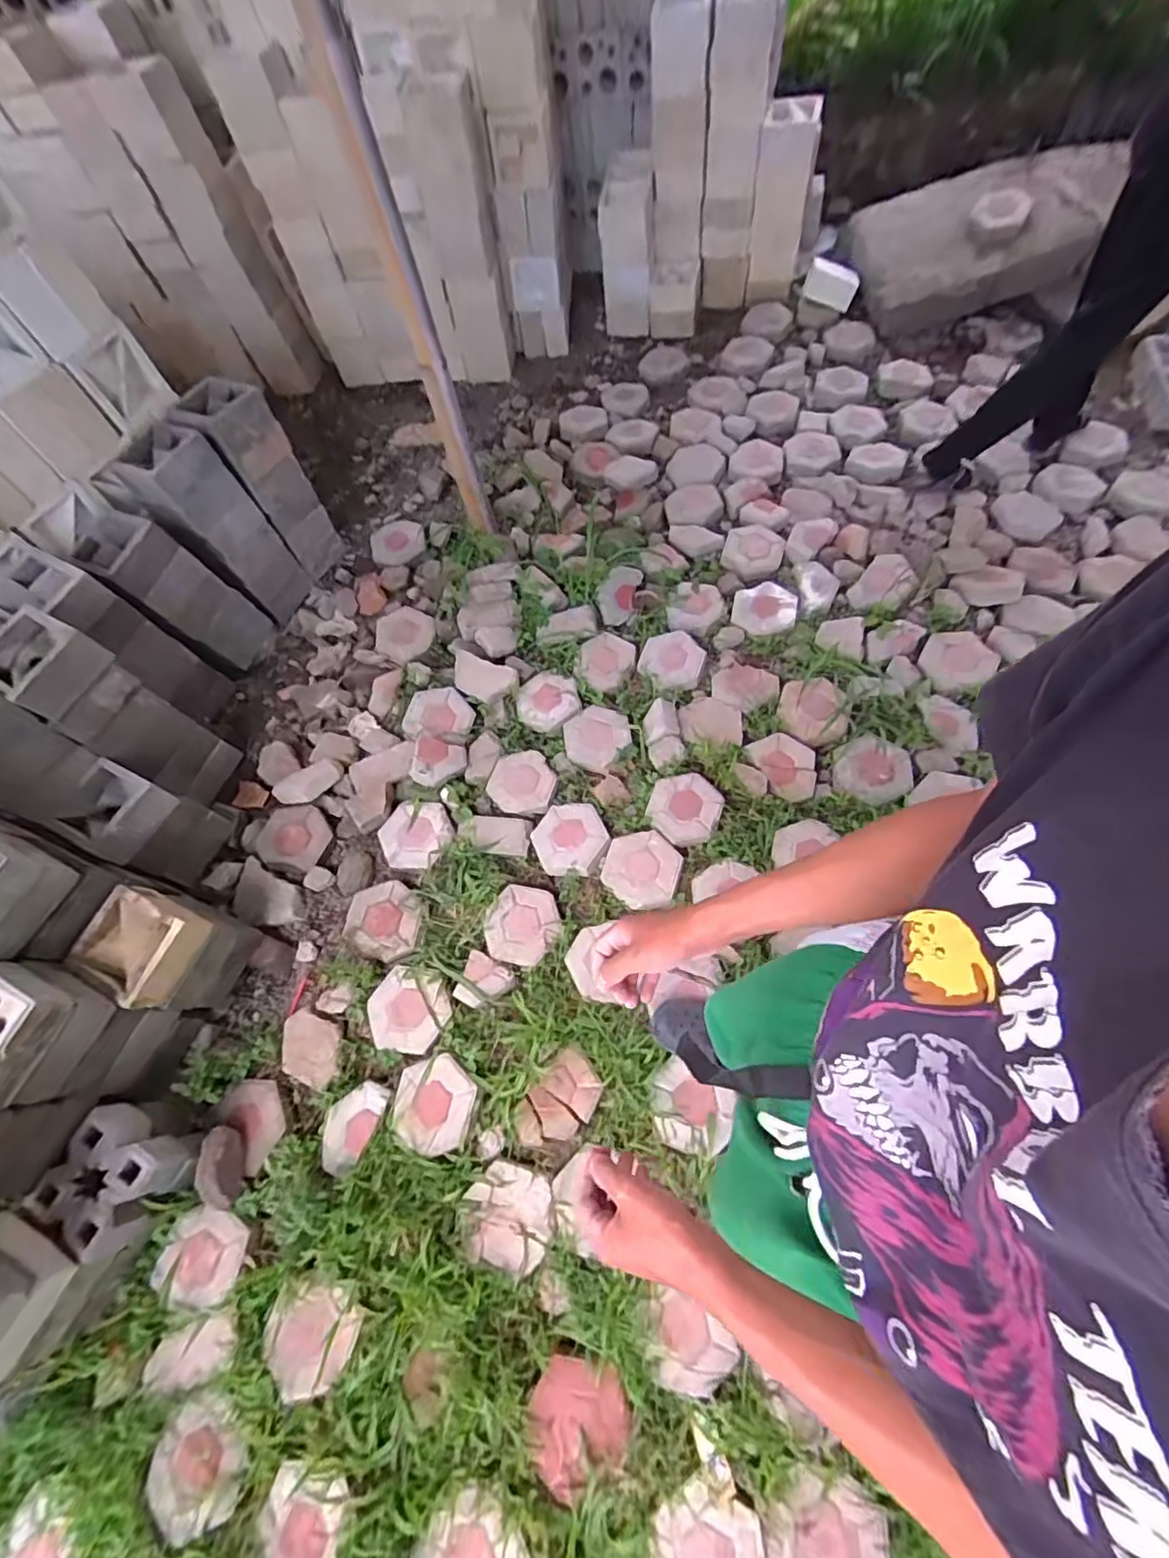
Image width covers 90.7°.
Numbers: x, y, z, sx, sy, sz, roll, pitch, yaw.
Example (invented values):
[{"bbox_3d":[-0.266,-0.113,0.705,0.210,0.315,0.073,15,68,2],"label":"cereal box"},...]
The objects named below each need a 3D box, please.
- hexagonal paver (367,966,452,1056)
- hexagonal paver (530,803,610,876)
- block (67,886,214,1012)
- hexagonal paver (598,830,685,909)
[{"bbox_3d":[-0.440,0.581,1.453,0.199,0.049,0.190,13,64,5],"label":"hexagonal paver"},{"bbox_3d":[-0.038,0.166,1.605,0.201,0.046,0.212,-19,66,-11],"label":"hexagonal paver"},{"bbox_3d":[-0.992,0.373,1.294,0.182,0.113,0.217,22,68,16],"label":"block"},{"bbox_3d":[0.155,0.242,1.561,0.204,0.059,0.210,16,66,14],"label":"hexagonal paver"}]

